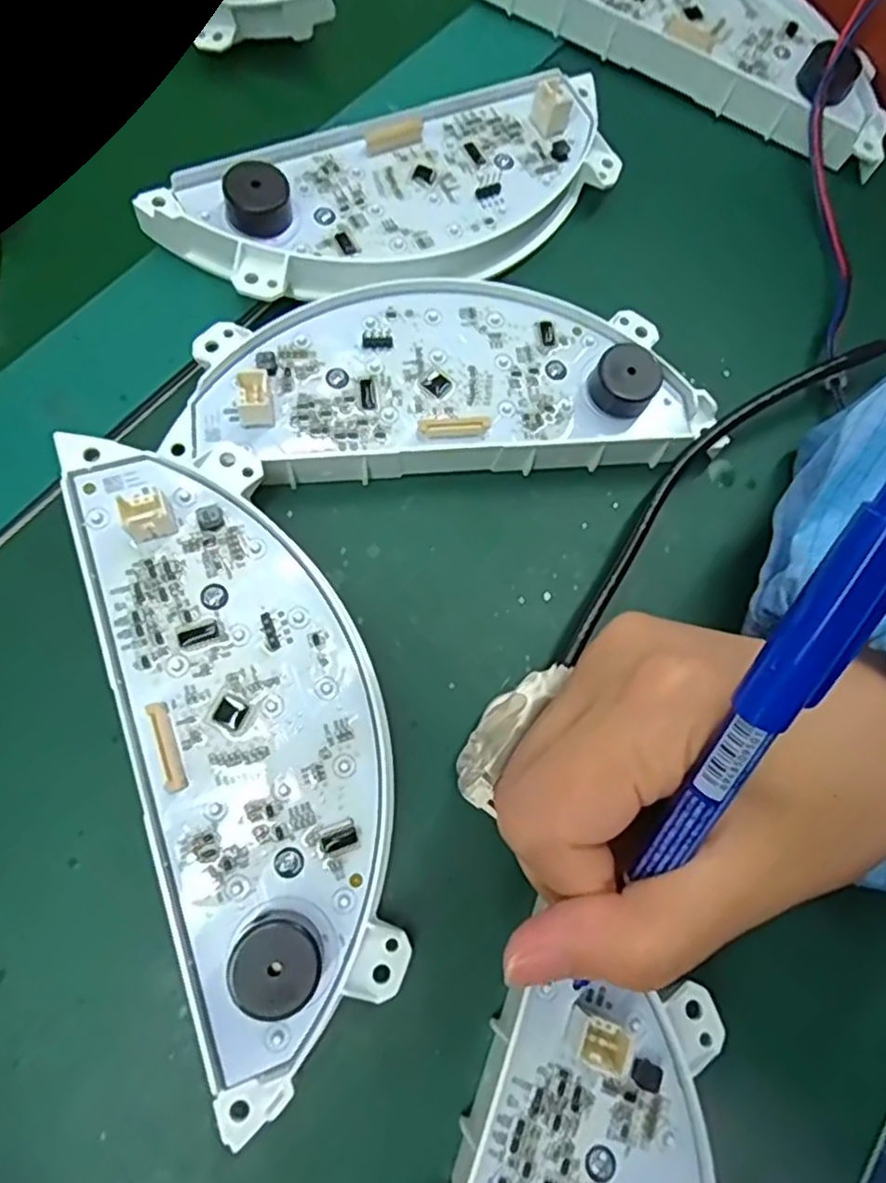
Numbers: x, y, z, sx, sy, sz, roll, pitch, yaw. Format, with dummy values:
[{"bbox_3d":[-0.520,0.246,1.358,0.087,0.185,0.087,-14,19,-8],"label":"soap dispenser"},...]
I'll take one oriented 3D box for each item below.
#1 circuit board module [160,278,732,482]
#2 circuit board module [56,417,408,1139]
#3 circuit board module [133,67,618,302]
[{"bbox_3d":[0.002,-0.070,0.231,0.165,0.025,0.065,-4,71,-9],"label":"circuit board module"},{"bbox_3d":[-0.050,0.036,0.188,0.061,0.033,0.166,-16,74,-12],"label":"circuit board module"},{"bbox_3d":[-0.008,-0.143,0.240,0.172,0.022,0.071,-28,74,-11],"label":"circuit board module"}]

